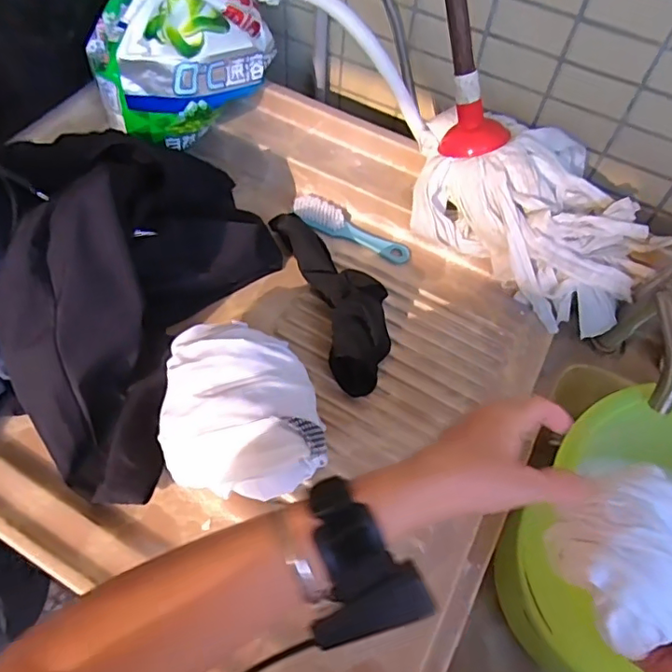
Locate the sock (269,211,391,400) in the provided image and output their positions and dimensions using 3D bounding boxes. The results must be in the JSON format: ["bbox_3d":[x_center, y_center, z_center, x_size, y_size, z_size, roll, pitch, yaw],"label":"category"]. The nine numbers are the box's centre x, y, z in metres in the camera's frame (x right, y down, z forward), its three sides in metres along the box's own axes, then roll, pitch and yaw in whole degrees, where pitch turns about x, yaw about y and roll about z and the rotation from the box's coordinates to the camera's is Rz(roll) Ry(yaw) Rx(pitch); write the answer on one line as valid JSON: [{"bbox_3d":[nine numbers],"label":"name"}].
[{"bbox_3d":[0.006,-0.058,0.607,0.082,0.056,0.242,-15,60,-13],"label":"sock"}]

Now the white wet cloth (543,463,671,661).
[{"bbox_3d":[0.217,0.156,0.395,0.104,0.049,0.108,-21,62,-16],"label":"white wet cloth"}]

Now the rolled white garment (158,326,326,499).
[{"bbox_3d":[-0.080,0.061,0.492,0.136,0.085,0.151,0,58,-4],"label":"rolled white garment"}]

